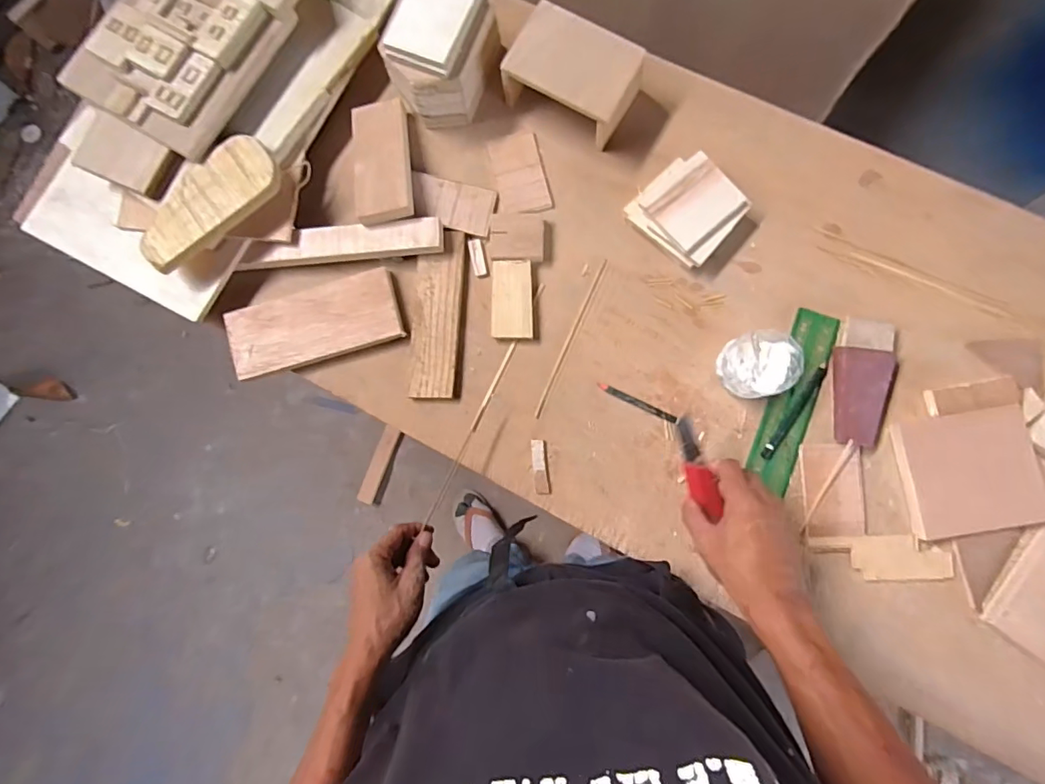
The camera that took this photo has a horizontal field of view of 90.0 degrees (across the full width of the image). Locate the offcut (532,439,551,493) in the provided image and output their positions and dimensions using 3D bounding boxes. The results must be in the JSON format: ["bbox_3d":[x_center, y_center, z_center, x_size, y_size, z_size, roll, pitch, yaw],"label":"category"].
[{"bbox_3d":[0.020,0.083,0.577,0.016,0.004,0.059,-7,84,4],"label":"offcut"}]

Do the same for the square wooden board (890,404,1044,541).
[{"bbox_3d":[0.454,0.082,0.529,0.124,0.011,0.118,-10,84,3],"label":"square wooden board"}]

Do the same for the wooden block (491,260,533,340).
[{"bbox_3d":[-0.011,-0.105,0.593,0.046,0.015,0.087,0,84,5],"label":"wooden block"}]

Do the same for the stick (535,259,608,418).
[{"bbox_3d":[0.054,-0.062,0.588,0.007,0.004,0.193,24,87,6],"label":"stick"}]

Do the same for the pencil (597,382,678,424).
[{"bbox_3d":[0.126,0.012,0.574,0.092,0.004,0.010,25,87,7],"label":"pencil"}]

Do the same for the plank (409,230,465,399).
[{"bbox_3d":[-0.097,-0.088,0.595,0.052,0.010,0.188,3,85,5],"label":"plank"}]

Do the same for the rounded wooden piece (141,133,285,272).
[{"bbox_3d":[-0.343,-0.205,0.572,0.077,0.016,0.169,44,87,5],"label":"rounded wooden piece"}]

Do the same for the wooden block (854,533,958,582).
[{"bbox_3d":[0.386,0.169,0.532,0.096,0.004,0.045,-3,84,4],"label":"wooden block"}]

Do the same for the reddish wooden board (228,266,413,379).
[{"bbox_3d":[-0.239,-0.076,0.599,0.195,0.016,0.083,-16,83,3],"label":"reddish wooden board"}]

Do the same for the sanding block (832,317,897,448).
[{"bbox_3d":[0.354,-0.011,0.547,0.056,0.025,0.130,13,85,6],"label":"sanding block"}]

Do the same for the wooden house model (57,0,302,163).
[{"bbox_3d":[-0.355,-0.422,0.580,0.178,0.038,0.291,33,85,8],"label":"wooden house model"}]

